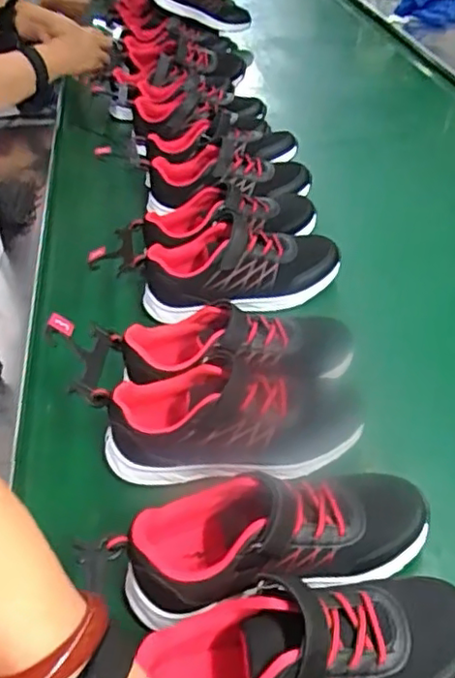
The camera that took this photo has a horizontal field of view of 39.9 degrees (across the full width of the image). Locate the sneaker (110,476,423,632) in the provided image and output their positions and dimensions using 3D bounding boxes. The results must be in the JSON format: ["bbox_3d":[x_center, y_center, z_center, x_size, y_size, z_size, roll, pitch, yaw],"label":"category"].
[{"bbox_3d":[0.036,0.143,0.468,0.230,0.087,0.074,-7,40,-9],"label":"sneaker"}]

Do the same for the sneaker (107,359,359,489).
[{"bbox_3d":[0.006,0.071,0.567,0.230,0.075,0.091,0,43,4],"label":"sneaker"}]

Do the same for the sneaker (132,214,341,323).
[{"bbox_3d":[0.014,-0.087,0.750,0.235,0.077,0.094,-10,43,-7],"label":"sneaker"}]

